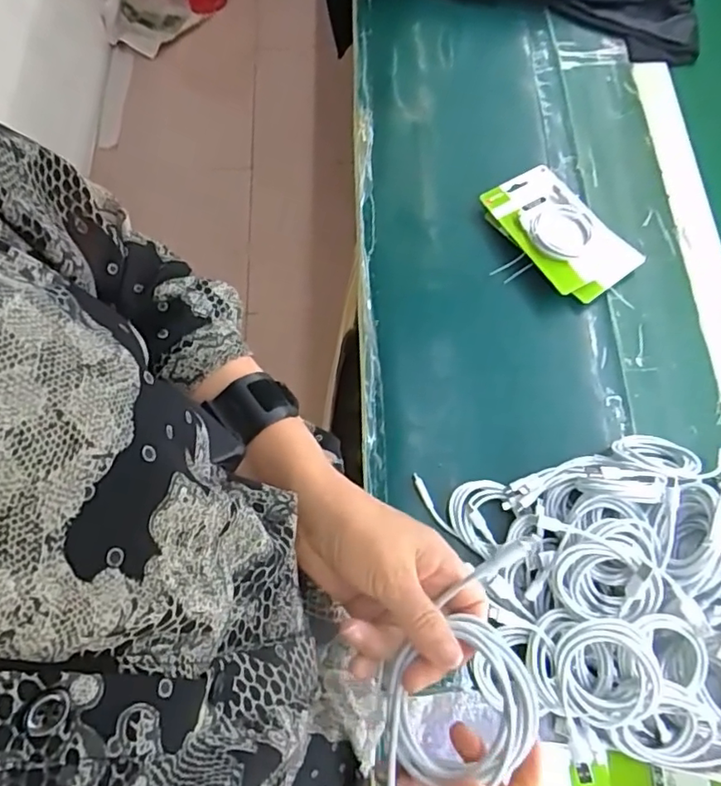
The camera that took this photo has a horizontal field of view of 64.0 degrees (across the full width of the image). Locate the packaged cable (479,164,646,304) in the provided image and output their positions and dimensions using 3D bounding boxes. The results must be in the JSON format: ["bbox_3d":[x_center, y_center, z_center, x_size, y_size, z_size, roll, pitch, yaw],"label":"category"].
[{"bbox_3d":[0.245,-0.201,0.721,0.106,0.040,0.192,-32,70,-11],"label":"packaged cable"}]

